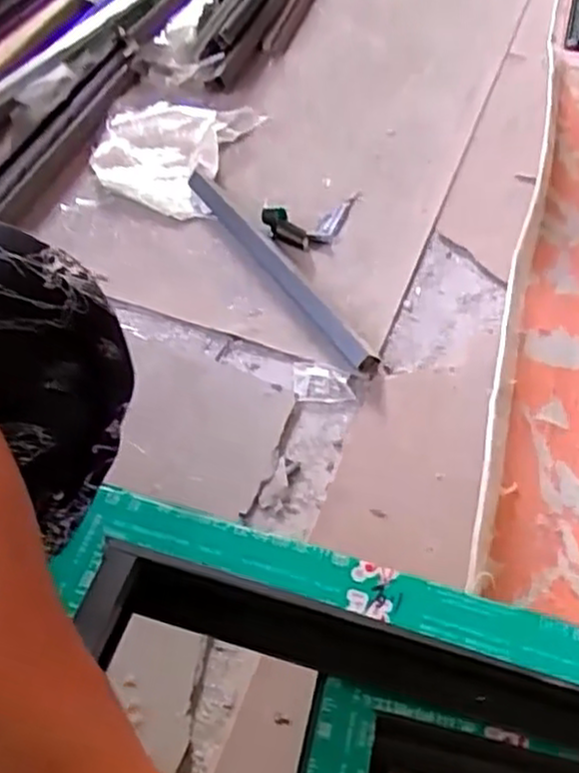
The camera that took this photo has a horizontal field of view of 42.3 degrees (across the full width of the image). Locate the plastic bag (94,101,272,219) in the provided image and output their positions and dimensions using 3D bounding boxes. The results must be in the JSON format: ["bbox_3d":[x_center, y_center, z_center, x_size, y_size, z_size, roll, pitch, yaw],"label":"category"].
[{"bbox_3d":[-0.173,-0.343,1.083,0.197,0.026,0.241,14,51,9],"label":"plastic bag"}]

